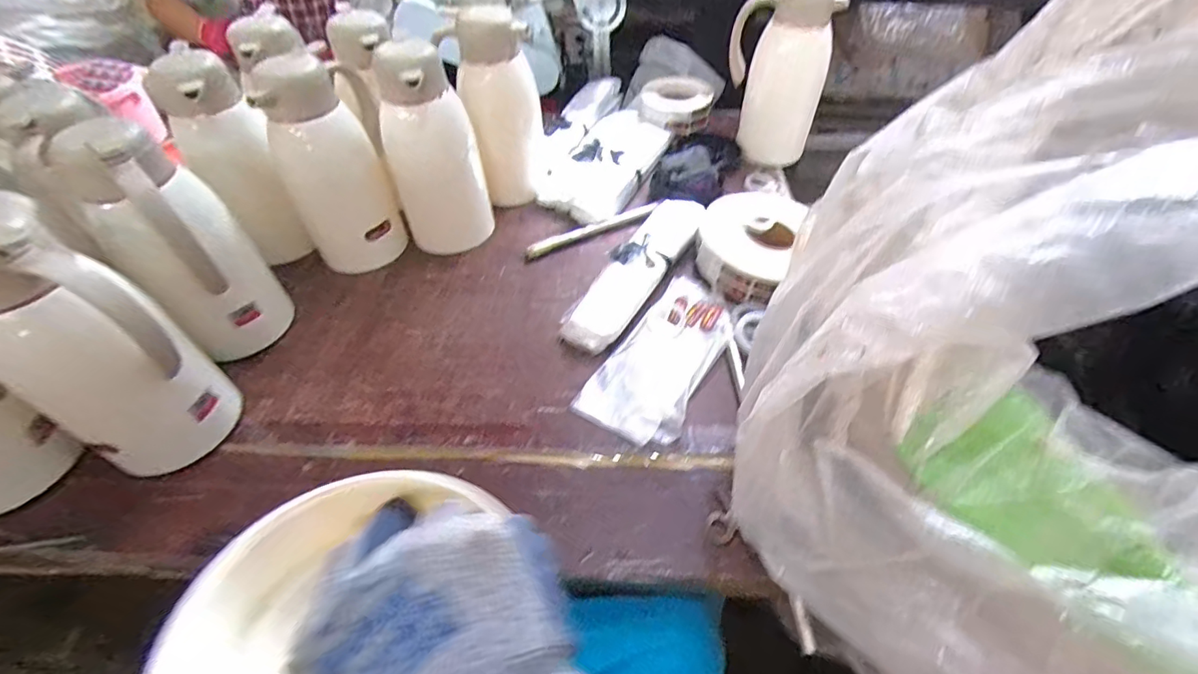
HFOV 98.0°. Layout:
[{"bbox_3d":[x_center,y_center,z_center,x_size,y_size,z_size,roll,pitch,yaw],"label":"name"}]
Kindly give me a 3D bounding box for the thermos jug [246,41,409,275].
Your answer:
[{"bbox_3d":[-0.385,-0.254,0.758,0.144,0.288,0.171,-19,51,-15],"label":"thermos jug"}]

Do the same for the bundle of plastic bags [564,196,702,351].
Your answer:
[{"bbox_3d":[0.056,-0.102,0.767,0.087,0.044,0.321,25,54,22],"label":"bundle of plastic bags"}]

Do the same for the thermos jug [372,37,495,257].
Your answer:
[{"bbox_3d":[-0.254,-0.284,0.781,0.136,0.272,0.143,-15,50,-12],"label":"thermos jug"}]

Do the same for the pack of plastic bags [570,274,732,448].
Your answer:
[{"bbox_3d":[0.086,0.022,0.680,0.124,0.012,0.265,23,53,20],"label":"pack of plastic bags"}]

